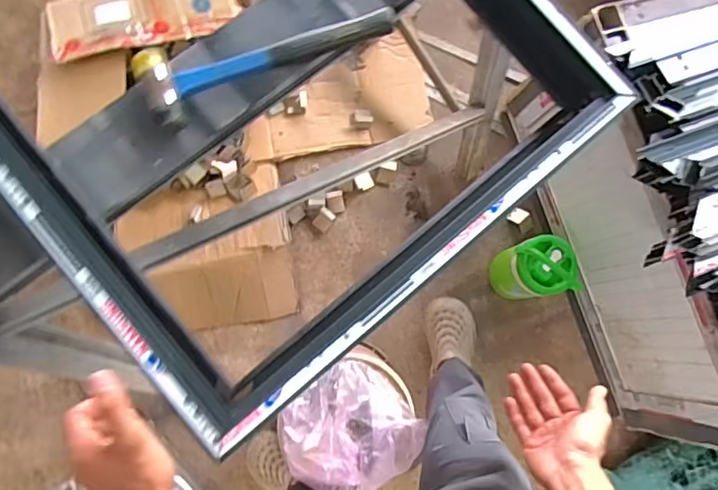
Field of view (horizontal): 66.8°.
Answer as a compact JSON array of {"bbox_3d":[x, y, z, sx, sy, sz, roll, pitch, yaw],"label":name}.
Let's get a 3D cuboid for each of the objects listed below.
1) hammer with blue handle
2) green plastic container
[{"bbox_3d":[-0.105,-0.229,0.625,0.293,0.035,0.084,-26,84,-7],"label":"hammer with blue handle"},{"bbox_3d":[0.415,0.057,1.296,0.128,0.244,0.132,1,82,-4],"label":"green plastic container"}]

